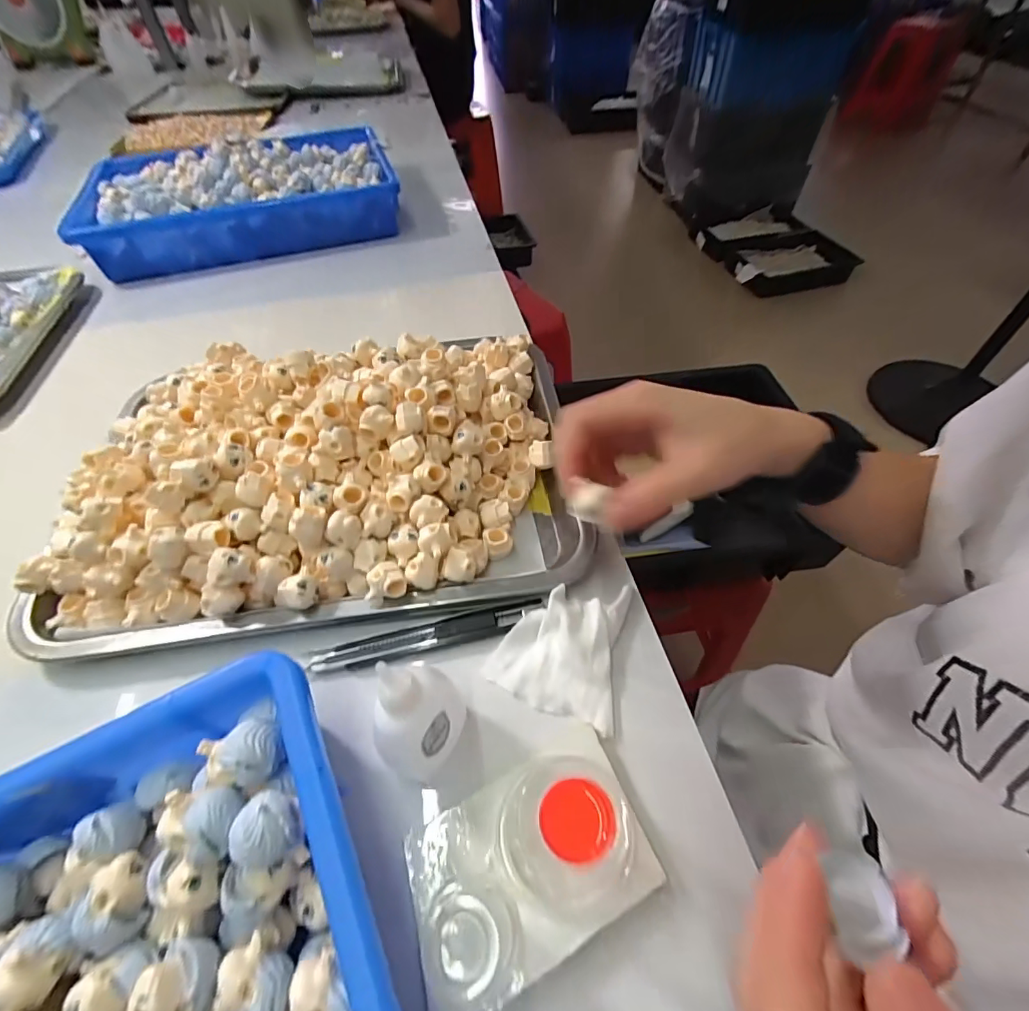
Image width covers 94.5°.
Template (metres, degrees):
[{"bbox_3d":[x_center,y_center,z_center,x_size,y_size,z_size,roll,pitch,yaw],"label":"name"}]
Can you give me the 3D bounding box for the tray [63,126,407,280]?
[{"bbox_3d":[-0.345,-0.405,0.616,0.360,0.069,0.223,-15,54,-9],"label":"tray"}]

